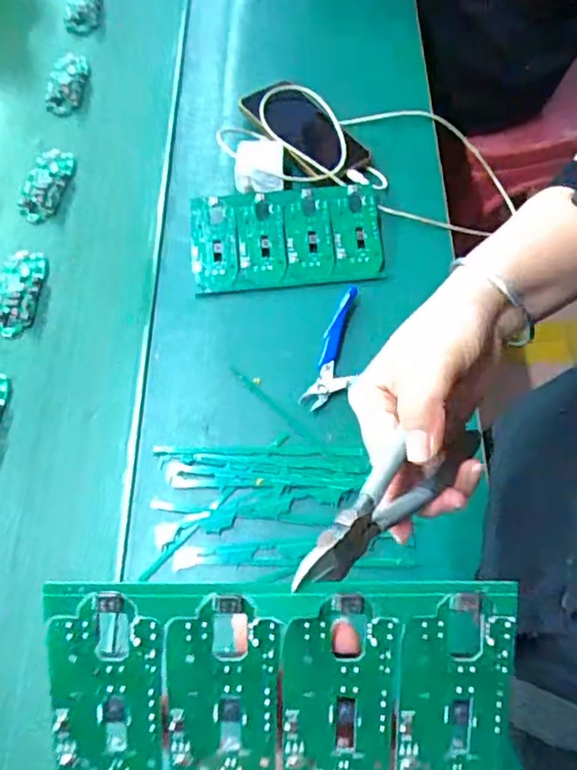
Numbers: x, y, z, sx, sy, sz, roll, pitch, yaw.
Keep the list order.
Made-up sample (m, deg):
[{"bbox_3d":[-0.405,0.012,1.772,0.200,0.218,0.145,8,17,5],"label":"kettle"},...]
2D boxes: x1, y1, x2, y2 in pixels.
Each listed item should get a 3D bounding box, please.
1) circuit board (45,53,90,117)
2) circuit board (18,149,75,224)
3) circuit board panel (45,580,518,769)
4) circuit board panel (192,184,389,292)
[{"bbox_3d":[-0.267,-0.369,0.725,0.044,0.013,0.105,-3,66,-1],"label":"circuit board"},{"bbox_3d":[-0.270,-0.222,0.661,0.048,0.011,0.098,10,67,5],"label":"circuit board"},{"bbox_3d":[-0.002,0.131,0.250,0.188,0.005,0.102,1,100,-1],"label":"circuit board panel"},{"bbox_3d":[-0.001,-0.150,0.613,0.191,0.009,0.106,-6,77,-5],"label":"circuit board panel"}]

